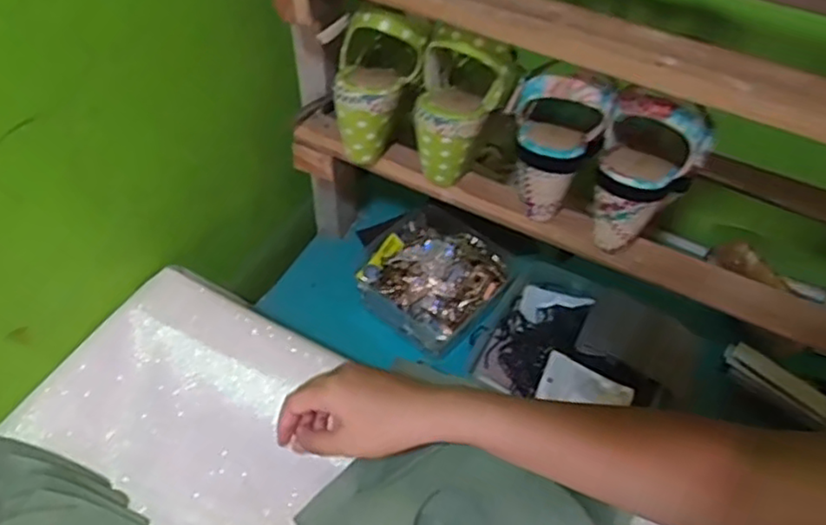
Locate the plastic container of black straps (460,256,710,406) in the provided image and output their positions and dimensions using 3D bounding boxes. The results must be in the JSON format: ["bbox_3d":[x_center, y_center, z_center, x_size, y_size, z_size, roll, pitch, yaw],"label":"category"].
[{"bbox_3d":[0.196,0.092,0.748,0.224,0.061,0.190,27,55,19],"label":"plastic container of black straps"}]

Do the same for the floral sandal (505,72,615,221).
[{"bbox_3d":[0.119,-0.098,0.574,0.080,0.143,0.066,13,52,9],"label":"floral sandal"}]

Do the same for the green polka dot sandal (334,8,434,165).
[{"bbox_3d":[-0.042,-0.160,0.610,0.069,0.147,0.063,32,29,22],"label":"green polka dot sandal"}]

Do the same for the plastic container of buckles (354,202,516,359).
[{"bbox_3d":[0.024,0.015,0.819,0.167,0.058,0.161,31,56,21],"label":"plastic container of buckles"}]

